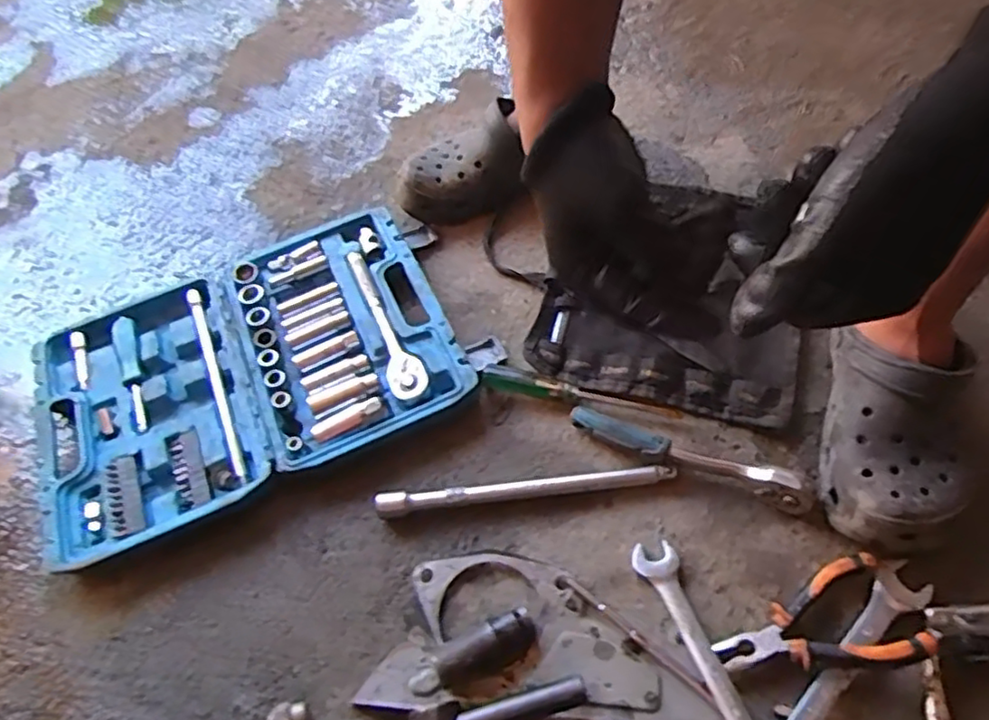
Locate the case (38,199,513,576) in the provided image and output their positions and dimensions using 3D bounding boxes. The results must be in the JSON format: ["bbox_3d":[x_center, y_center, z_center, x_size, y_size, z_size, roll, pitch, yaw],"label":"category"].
[{"bbox_3d":[-0.236,0.001,0.654,0.408,0.034,0.272,-24,57,-11],"label":"case"}]

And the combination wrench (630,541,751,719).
[{"bbox_3d":[0.156,0.217,0.467,0.031,0.009,0.201,-23,50,-4],"label":"combination wrench"}]

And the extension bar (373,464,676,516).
[{"bbox_3d":[0.024,0.107,0.564,0.243,0.020,0.018,-7,55,1],"label":"extension bar"}]

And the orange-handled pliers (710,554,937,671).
[{"bbox_3d":[0.231,0.191,0.460,0.134,0.026,0.076,-27,58,-13],"label":"orange-handled pliers"}]

